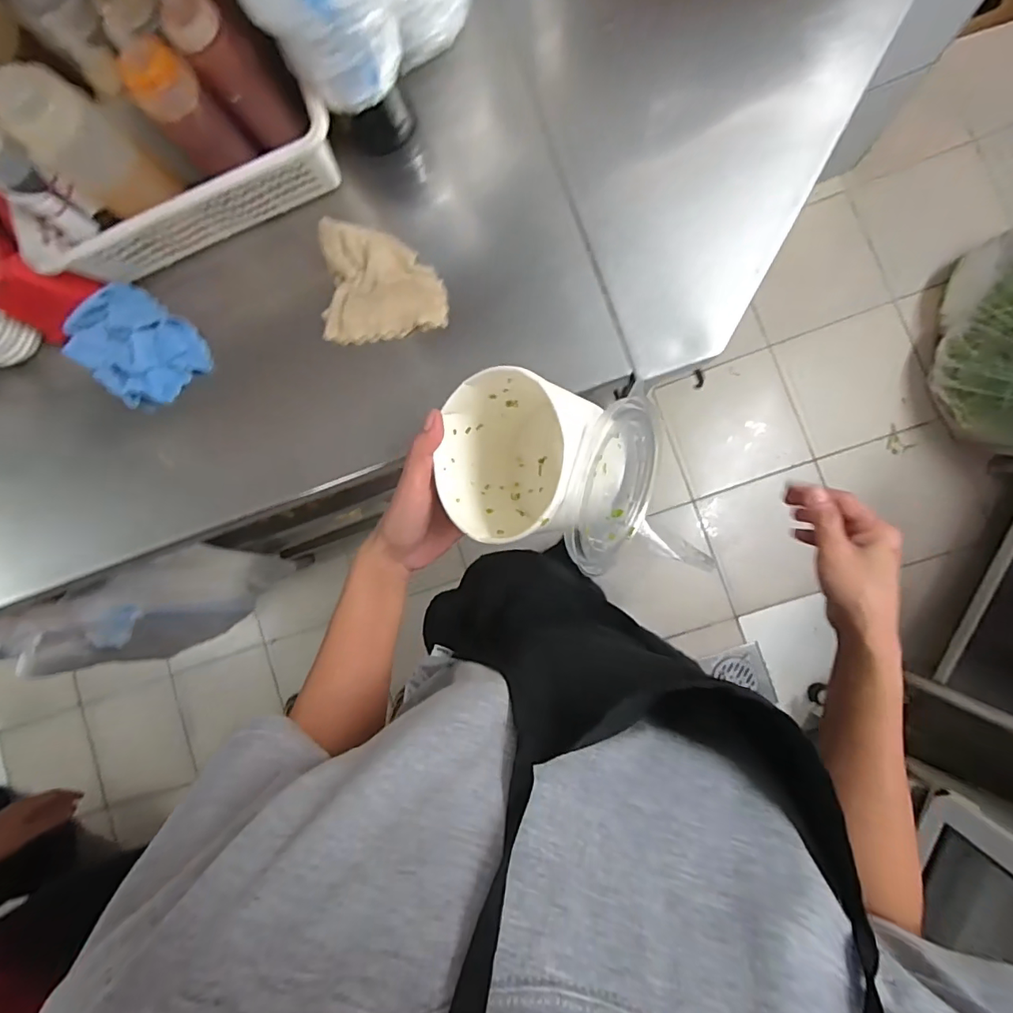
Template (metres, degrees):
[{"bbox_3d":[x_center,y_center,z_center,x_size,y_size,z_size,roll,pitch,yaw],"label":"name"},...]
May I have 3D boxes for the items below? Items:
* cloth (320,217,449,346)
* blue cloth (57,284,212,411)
[{"bbox_3d":[-0.119,-0.216,0.498,0.118,0.031,0.106,2,88,8],"label":"cloth"},{"bbox_3d":[-0.392,-0.168,0.541,0.140,0.033,0.111,42,93,8],"label":"blue cloth"}]

